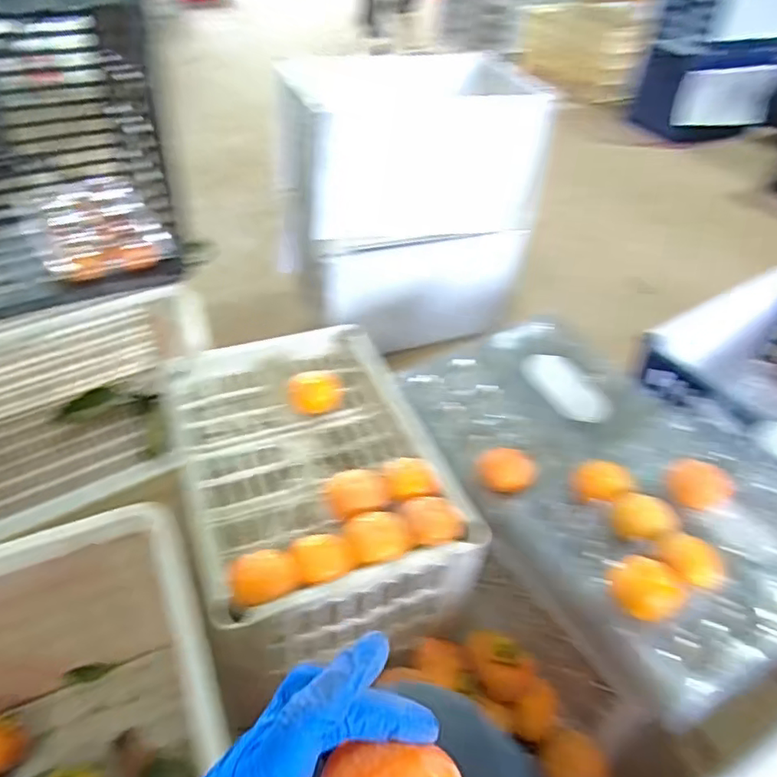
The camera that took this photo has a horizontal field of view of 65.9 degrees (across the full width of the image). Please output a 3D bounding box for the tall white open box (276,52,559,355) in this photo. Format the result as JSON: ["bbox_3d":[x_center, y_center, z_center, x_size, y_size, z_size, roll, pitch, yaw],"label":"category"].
[{"bbox_3d":[0.038,-0.373,1.193,0.442,0.432,0.330,-11,44,-16],"label":"tall white open box"}]

